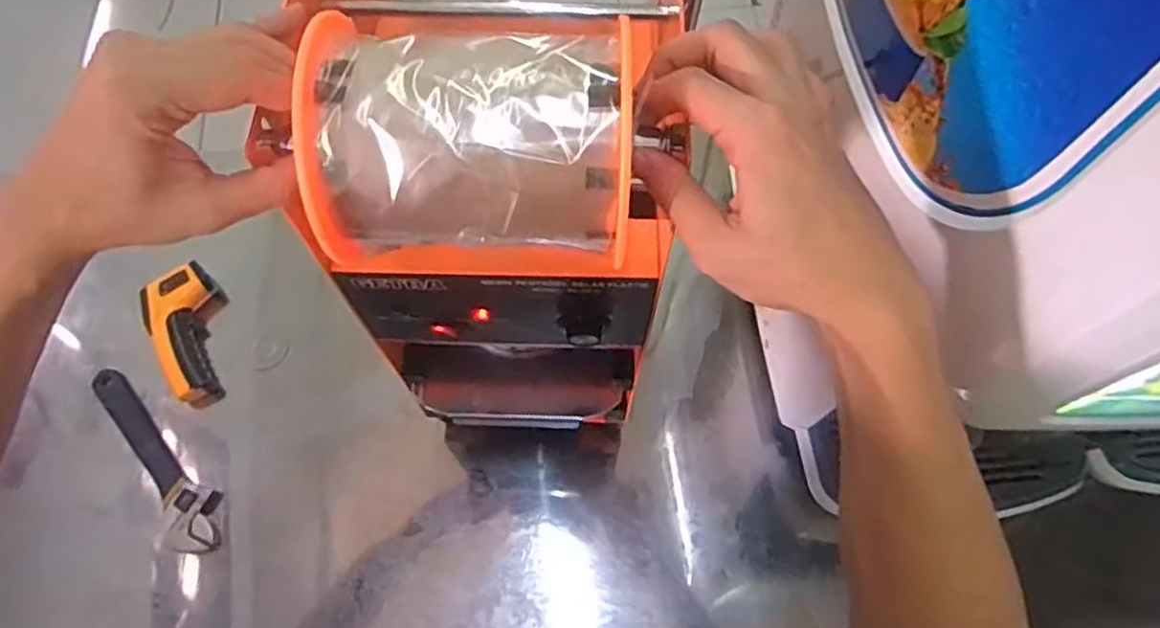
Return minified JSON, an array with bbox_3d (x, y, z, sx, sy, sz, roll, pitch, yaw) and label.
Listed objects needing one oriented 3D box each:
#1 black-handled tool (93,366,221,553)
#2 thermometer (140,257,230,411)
[{"bbox_3d":[-0.443,0.145,0.743,0.060,0.020,0.235,-33,70,-13],"label":"black-handled tool"},{"bbox_3d":[-0.440,0.025,0.789,0.071,0.050,0.154,-15,67,-5],"label":"thermometer"}]

